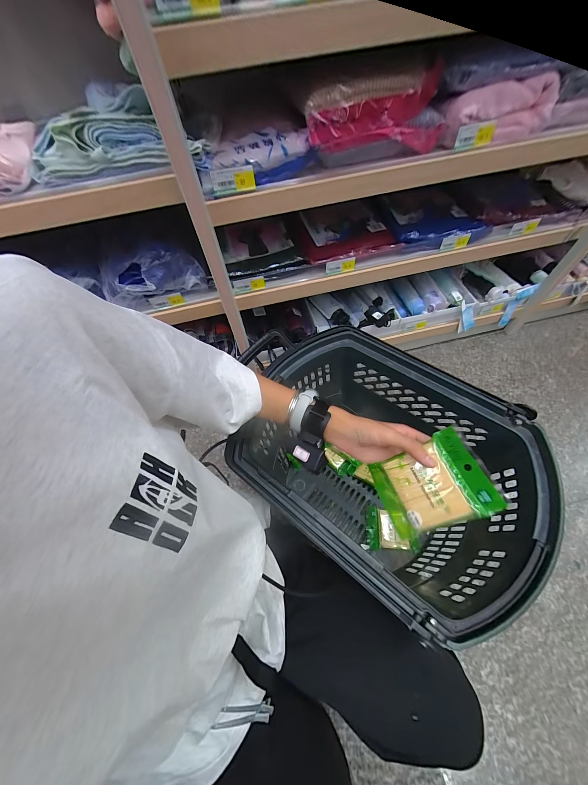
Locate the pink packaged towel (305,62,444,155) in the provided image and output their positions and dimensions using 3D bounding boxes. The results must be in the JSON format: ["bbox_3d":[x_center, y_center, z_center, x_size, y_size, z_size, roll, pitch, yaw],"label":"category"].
[{"bbox_3d":[0.150,-0.495,0.484,0.243,0.094,0.098,-26,60,-11],"label":"pink packaged towel"}]

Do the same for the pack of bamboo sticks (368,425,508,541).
[{"bbox_3d":[0.157,0.109,0.316,0.122,0.017,0.092,-35,67,26],"label":"pack of bamboo sticks"}]

